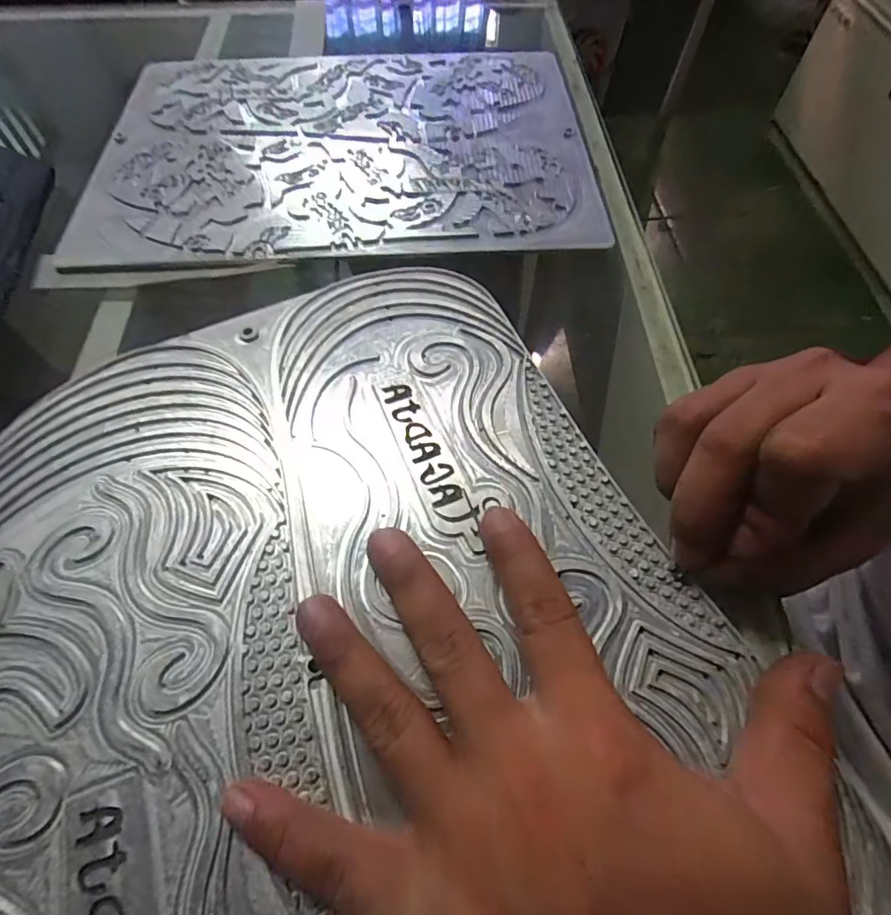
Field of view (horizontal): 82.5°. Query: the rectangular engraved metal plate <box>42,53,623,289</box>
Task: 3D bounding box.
[{"bbox_3d":[-0.064,-0.187,0.300,0.288,0.008,0.202,-4,60,-2],"label":"rectangular engraved metal plate"}]

